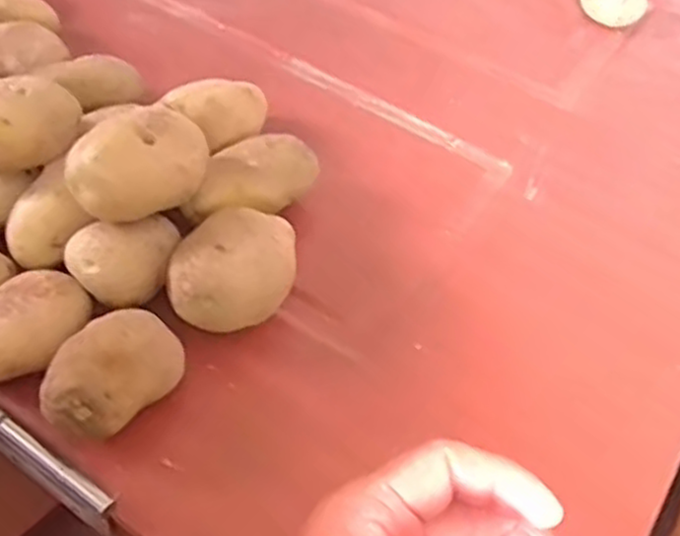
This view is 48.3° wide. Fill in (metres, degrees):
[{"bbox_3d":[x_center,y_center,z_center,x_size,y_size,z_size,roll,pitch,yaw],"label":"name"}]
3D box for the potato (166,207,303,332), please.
[{"bbox_3d":[-0.058,0.003,0.423,0.067,0.059,0.059,-3,52,-7],"label":"potato"}]

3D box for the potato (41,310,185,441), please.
[{"bbox_3d":[-0.112,0.056,0.382,0.048,0.048,0.070,18,52,9],"label":"potato"}]

